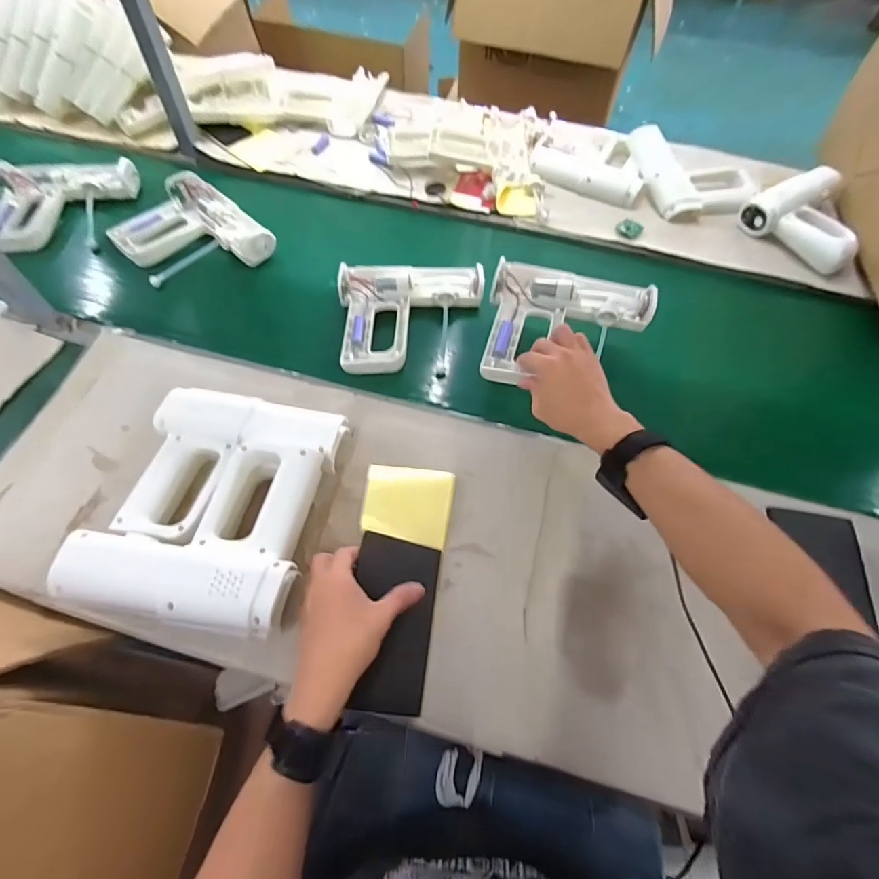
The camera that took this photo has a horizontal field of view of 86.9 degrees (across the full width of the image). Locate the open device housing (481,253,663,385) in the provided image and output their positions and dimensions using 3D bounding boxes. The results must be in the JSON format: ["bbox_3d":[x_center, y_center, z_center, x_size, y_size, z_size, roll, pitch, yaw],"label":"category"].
[{"bbox_3d":[0.170,-0.151,0.603,0.210,0.035,0.189,8,61,3],"label":"open device housing"}]

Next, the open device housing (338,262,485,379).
[{"bbox_3d":[-0.036,-0.180,0.688,0.215,0.053,0.183,-4,61,-4],"label":"open device housing"}]

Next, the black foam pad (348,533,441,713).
[{"bbox_3d":[-0.046,0.179,0.459,0.086,0.007,0.157,17,64,-17],"label":"black foam pad"}]

